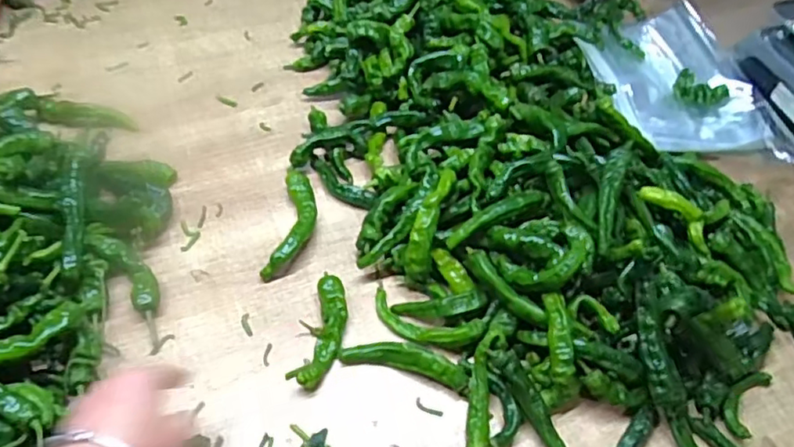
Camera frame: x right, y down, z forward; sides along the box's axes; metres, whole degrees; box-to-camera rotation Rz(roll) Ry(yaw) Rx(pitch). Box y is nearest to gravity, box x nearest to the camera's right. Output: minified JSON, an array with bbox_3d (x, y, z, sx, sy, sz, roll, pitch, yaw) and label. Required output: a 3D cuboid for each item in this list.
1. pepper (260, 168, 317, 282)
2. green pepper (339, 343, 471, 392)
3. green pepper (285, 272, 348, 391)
[{"bbox_3d":[-0.115,-0.005,0.690,0.044,0.028,0.146,7,51,0],"label":"pepper"},{"bbox_3d":[0.009,0.132,0.593,0.125,0.027,0.027,14,51,6],"label":"green pepper"},{"bbox_3d":[-0.075,0.107,0.607,0.042,0.021,0.120,11,51,3],"label":"green pepper"}]

